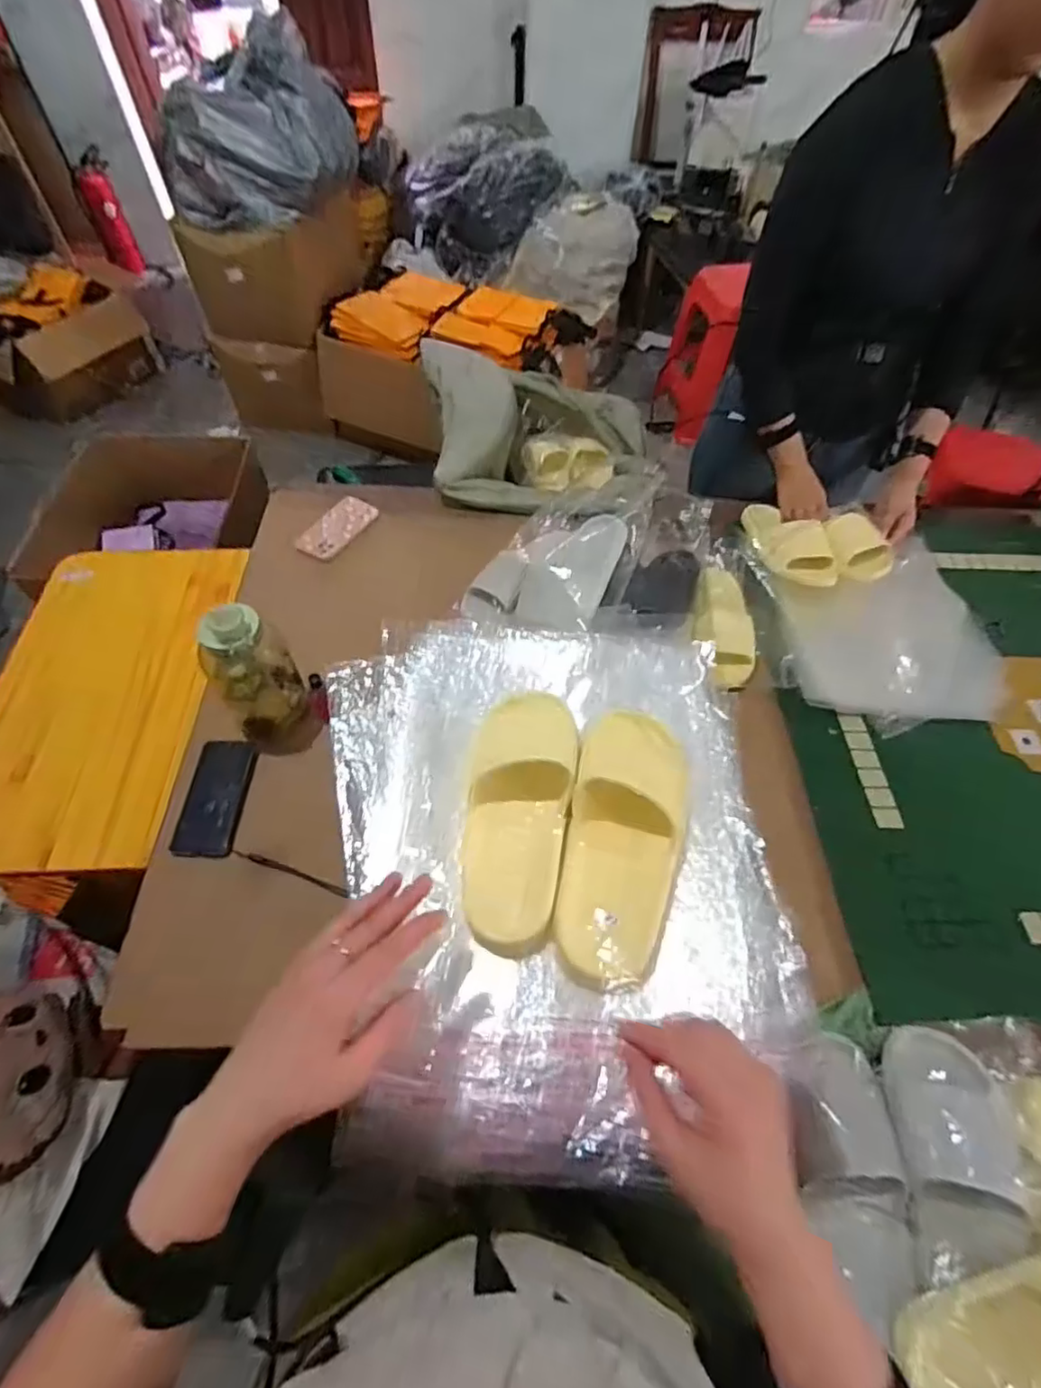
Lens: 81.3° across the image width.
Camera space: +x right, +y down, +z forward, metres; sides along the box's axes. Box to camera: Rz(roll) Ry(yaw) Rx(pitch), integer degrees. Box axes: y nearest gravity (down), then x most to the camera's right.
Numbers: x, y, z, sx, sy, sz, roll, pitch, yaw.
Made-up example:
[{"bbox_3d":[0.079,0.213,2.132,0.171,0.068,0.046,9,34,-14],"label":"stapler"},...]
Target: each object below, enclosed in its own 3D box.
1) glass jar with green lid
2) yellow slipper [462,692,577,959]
[{"bbox_3d":[-0.355,-0.020,0.816,0.101,0.232,0.101,1,57,-1],"label":"glass jar with green lid"},{"bbox_3d":[-0.001,0.093,0.541,0.090,0.060,0.249,7,57,3],"label":"yellow slipper"}]

